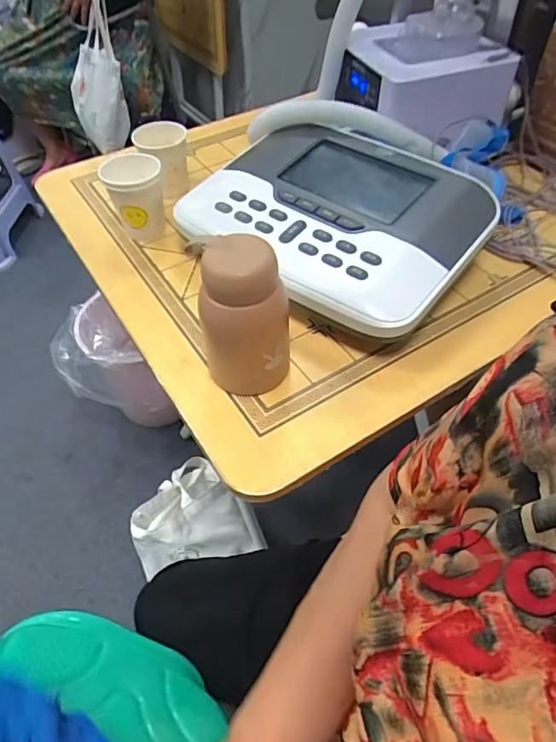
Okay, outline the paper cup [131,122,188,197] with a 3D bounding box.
[{"bbox_3d":[-0.147,-0.274,0.664,0.066,0.074,0.065,-1,51,1],"label":"paper cup"}]

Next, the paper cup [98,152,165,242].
[{"bbox_3d":[-0.173,-0.210,0.612,0.064,0.085,0.064,-1,50,2],"label":"paper cup"}]

